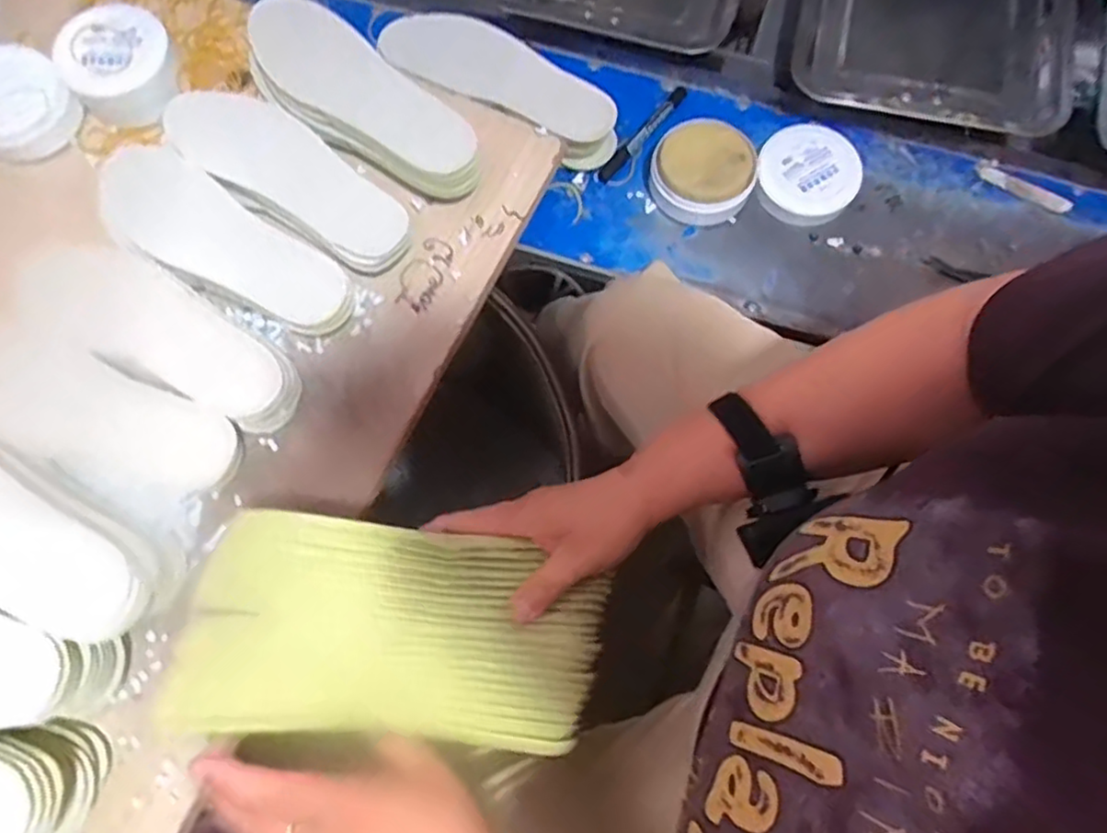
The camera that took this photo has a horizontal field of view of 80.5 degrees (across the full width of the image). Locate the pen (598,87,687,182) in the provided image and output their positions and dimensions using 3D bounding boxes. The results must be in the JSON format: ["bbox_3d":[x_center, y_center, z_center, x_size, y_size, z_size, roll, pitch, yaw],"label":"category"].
[{"bbox_3d":[0.096,-0.303,0.698,0.017,0.013,0.144,36,76,12],"label":"pen"}]

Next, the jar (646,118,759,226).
[{"bbox_3d":[0.152,-0.250,0.665,0.103,0.051,0.098,35,76,11],"label":"jar"}]

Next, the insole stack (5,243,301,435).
[{"bbox_3d":[-0.326,-0.070,0.542,0.242,0.026,0.078,30,72,-2],"label":"insole stack"}]

